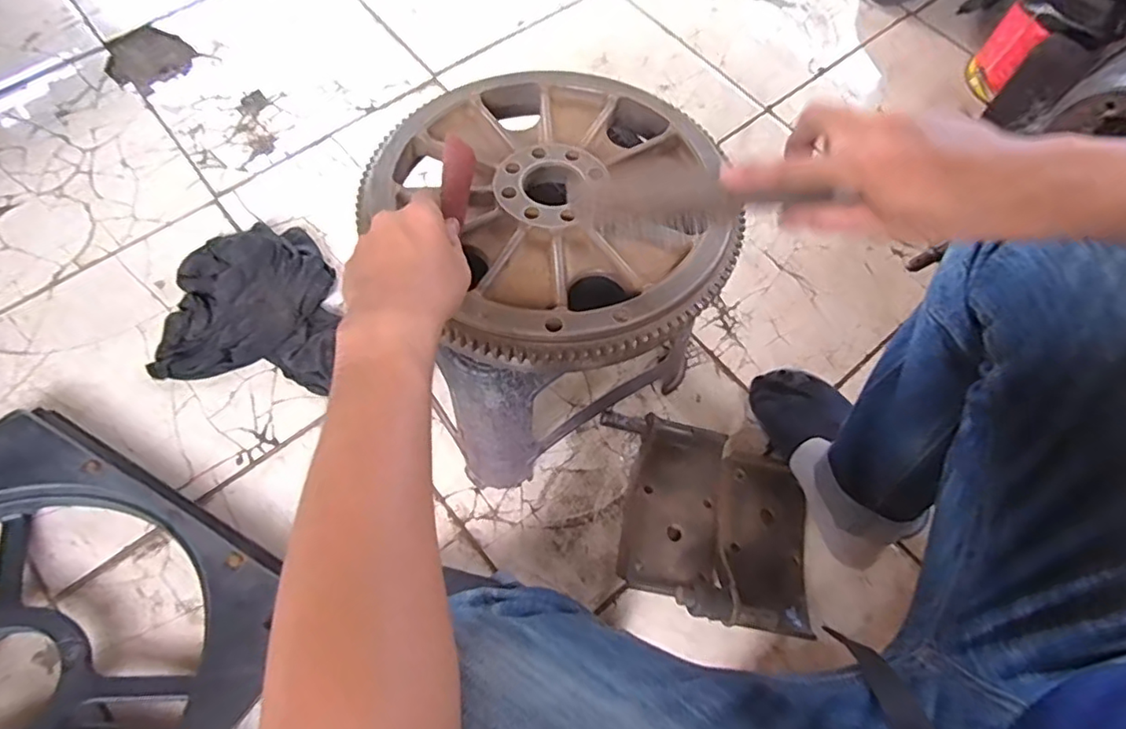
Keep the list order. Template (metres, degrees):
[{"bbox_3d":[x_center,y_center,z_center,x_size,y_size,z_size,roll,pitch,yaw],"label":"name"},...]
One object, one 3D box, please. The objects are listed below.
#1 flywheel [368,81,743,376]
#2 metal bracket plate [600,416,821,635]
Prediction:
[{"bbox_3d":[0.000,-0.143,0.493,0.283,0.045,0.298,1,68,-2],"label":"flywheel"},{"bbox_3d":[0.169,0.187,0.704,0.254,0.079,0.254,1,65,-3],"label":"metal bracket plate"}]

